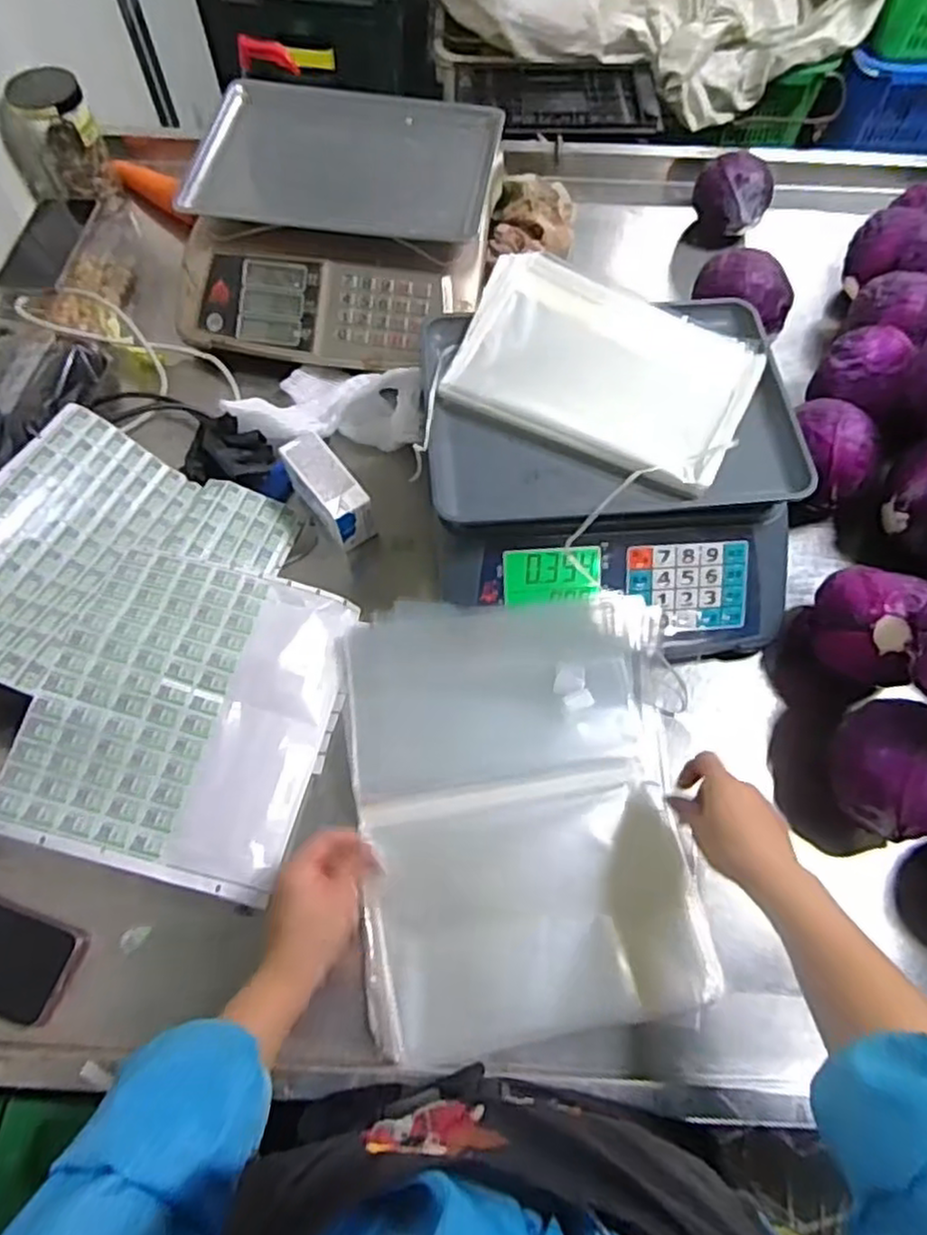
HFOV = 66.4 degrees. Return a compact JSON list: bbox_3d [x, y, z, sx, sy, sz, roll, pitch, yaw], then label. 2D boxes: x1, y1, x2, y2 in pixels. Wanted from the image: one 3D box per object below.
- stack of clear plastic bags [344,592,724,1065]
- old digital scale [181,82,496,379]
[{"bbox_3d":[0.050,0.158,0.606,0.276,0.033,0.345,-4,71,-5],"label":"stack of clear plastic bags"},{"bbox_3d":[-0.144,-0.479,0.856,0.348,0.100,0.357,10,65,4],"label":"old digital scale"}]

